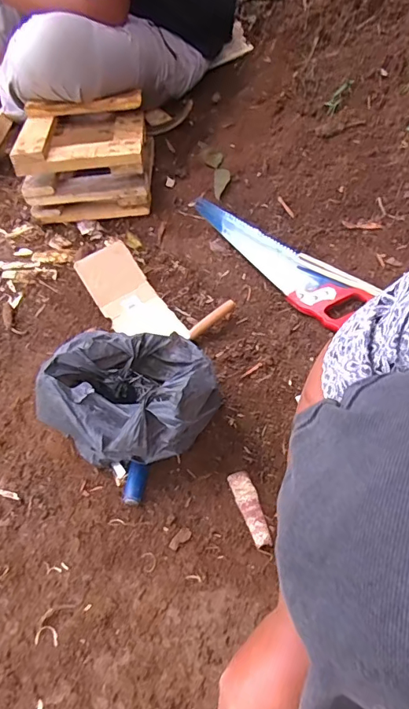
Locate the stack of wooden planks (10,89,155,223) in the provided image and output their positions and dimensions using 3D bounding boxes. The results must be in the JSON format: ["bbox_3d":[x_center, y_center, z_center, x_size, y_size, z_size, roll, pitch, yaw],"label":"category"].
[{"bbox_3d":[-0.240,-0.416,0.963,0.249,0.145,0.235,-3,49,-2],"label":"stack of wooden planks"}]

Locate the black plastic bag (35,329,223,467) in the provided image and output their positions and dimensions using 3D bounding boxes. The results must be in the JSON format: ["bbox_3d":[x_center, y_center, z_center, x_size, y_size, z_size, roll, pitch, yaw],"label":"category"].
[{"bbox_3d":[-0.109,0.053,0.601,0.210,0.156,0.193,-17,51,-14],"label":"black plastic bag"}]

